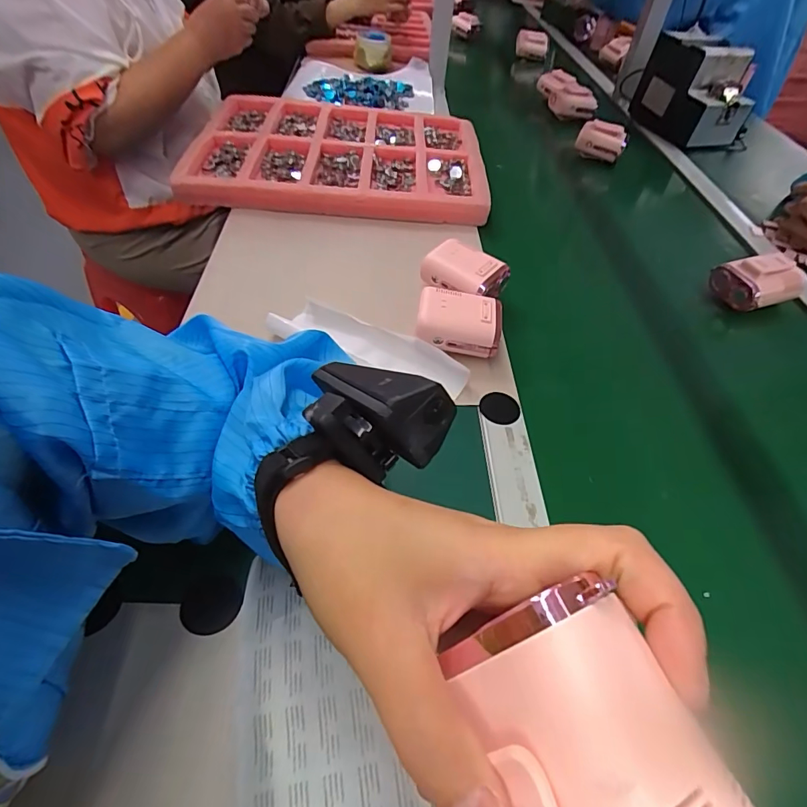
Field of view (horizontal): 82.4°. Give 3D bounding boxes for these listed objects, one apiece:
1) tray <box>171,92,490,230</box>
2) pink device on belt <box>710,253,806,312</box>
[{"bbox_3d":[-0.112,-0.437,0.782,0.485,0.031,0.411,4,50,-1],"label":"tray"},{"bbox_3d":[0.444,-0.148,0.577,0.093,0.062,0.073,-11,51,-13],"label":"pink device on belt"}]

